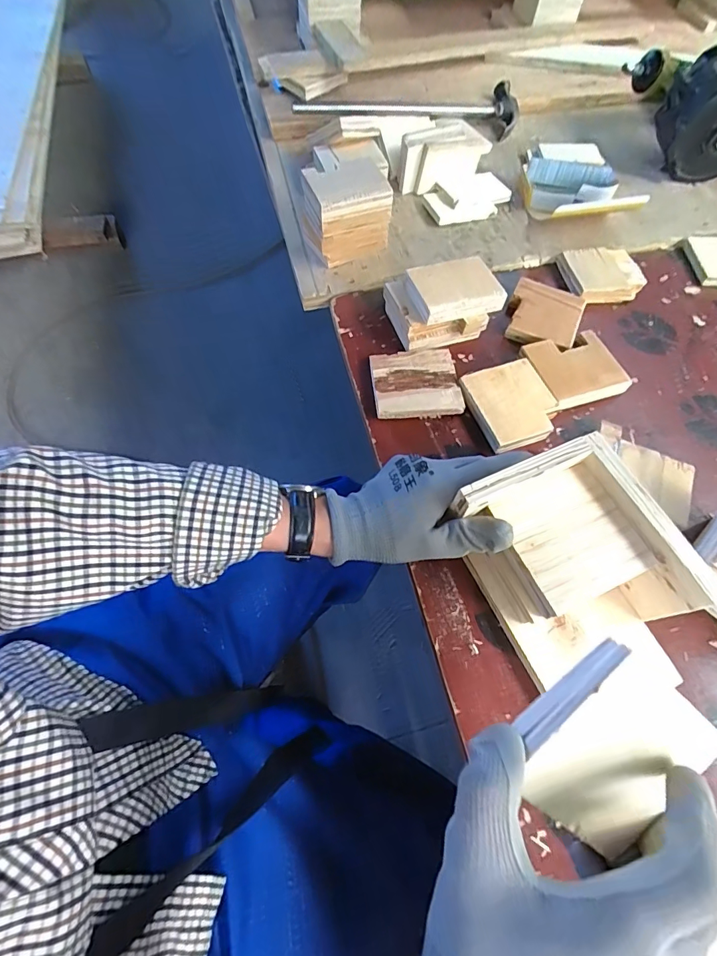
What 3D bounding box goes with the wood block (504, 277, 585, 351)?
[{"bbox_3d":[0.221,-0.194,0.512,0.080,0.022,0.095,23,66,11],"label":"wood block"}]

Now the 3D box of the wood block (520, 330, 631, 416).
[{"bbox_3d":[0.234,-0.117,0.471,0.094,0.026,0.085,-17,65,-8],"label":"wood block"}]

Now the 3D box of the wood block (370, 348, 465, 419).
[{"bbox_3d":[0.061,-0.103,0.463,0.091,0.019,0.085,-4,64,-2],"label":"wood block"}]

